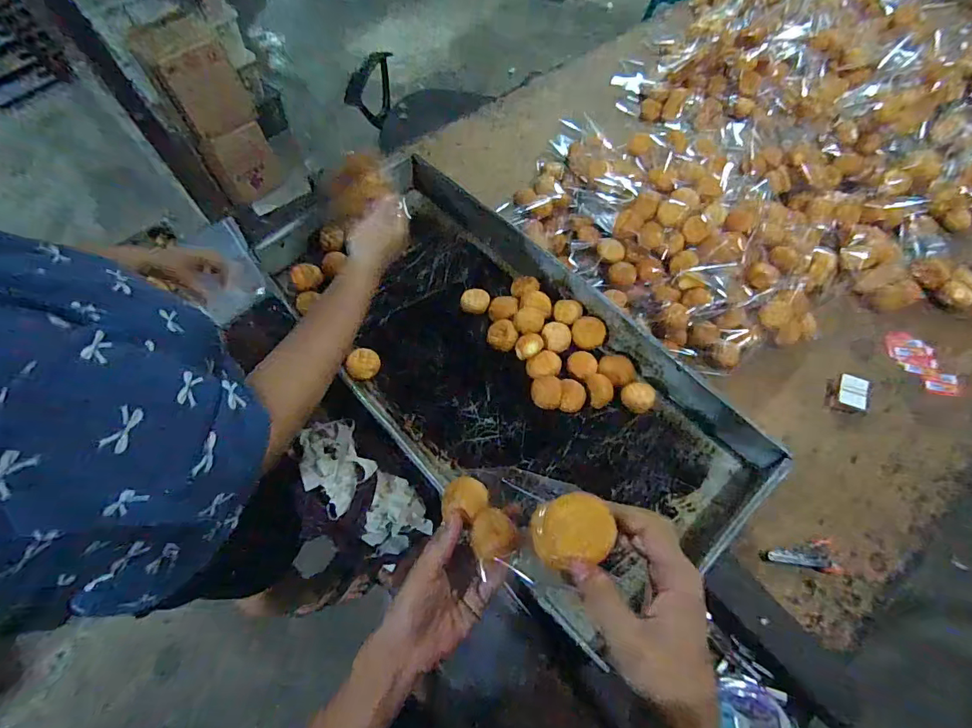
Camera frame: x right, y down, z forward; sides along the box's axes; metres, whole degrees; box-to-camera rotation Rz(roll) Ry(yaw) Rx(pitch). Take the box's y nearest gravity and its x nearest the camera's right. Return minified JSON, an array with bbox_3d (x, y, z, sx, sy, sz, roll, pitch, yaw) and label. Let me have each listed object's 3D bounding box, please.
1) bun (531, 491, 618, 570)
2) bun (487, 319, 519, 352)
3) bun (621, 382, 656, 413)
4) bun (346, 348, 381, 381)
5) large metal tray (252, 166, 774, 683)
[{"bbox_3d":[0.063,0.121,0.342,0.054,0.025,0.047,-4,60,-4],"label":"bun"},{"bbox_3d":[0.027,-0.045,0.755,0.048,0.030,0.049,7,60,7],"label":"bun"},{"bbox_3d":[0.228,0.053,0.708,0.046,0.038,0.043,-1,60,2],"label":"bun"},{"bbox_3d":[-0.194,0.000,0.744,0.052,0.030,0.052,-1,60,2],"label":"bun"},{"bbox_3d":[-0.004,-0.026,0.747,0.378,0.107,0.846,-40,65,-18],"label":"large metal tray"}]

